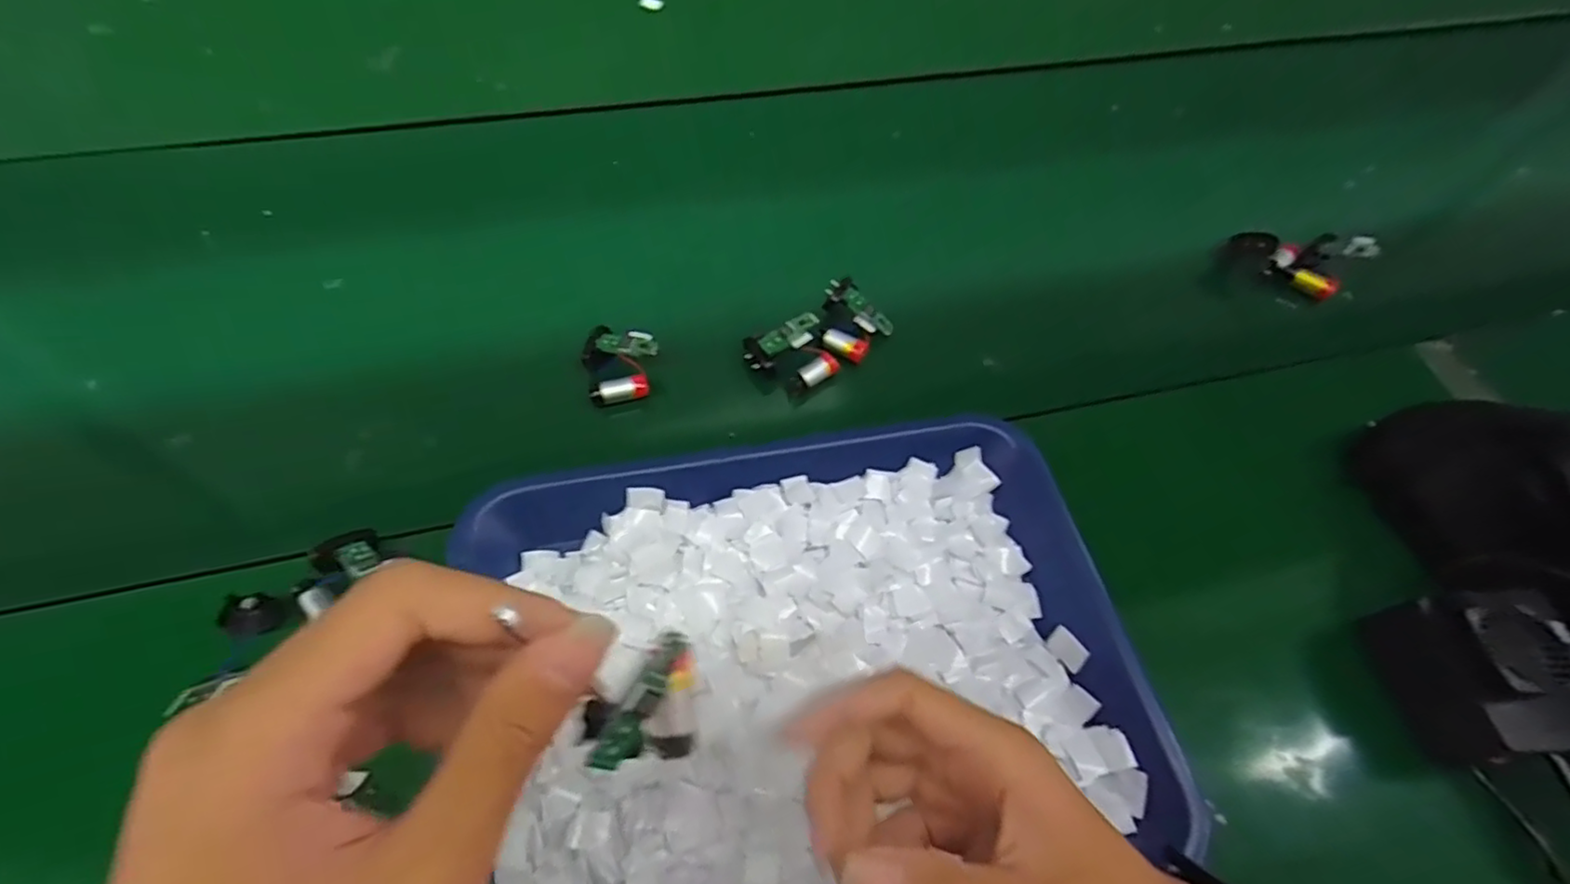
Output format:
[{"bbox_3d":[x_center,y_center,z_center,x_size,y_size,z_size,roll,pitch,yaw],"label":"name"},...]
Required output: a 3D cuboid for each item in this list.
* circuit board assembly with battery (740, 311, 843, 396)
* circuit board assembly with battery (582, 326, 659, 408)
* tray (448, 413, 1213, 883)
[{"bbox_3d":[0.005,-0.059,0.459,0.055,0.016,0.049,-24,83,-4],"label":"circuit board assembly with battery"},{"bbox_3d":[-0.111,-0.057,0.445,0.049,0.018,0.060,-14,61,-12],"label":"circuit board assembly with battery"},{"bbox_3d":[0.012,0.108,0.339,0.322,0.039,0.243,-12,59,-8],"label":"tray"}]

